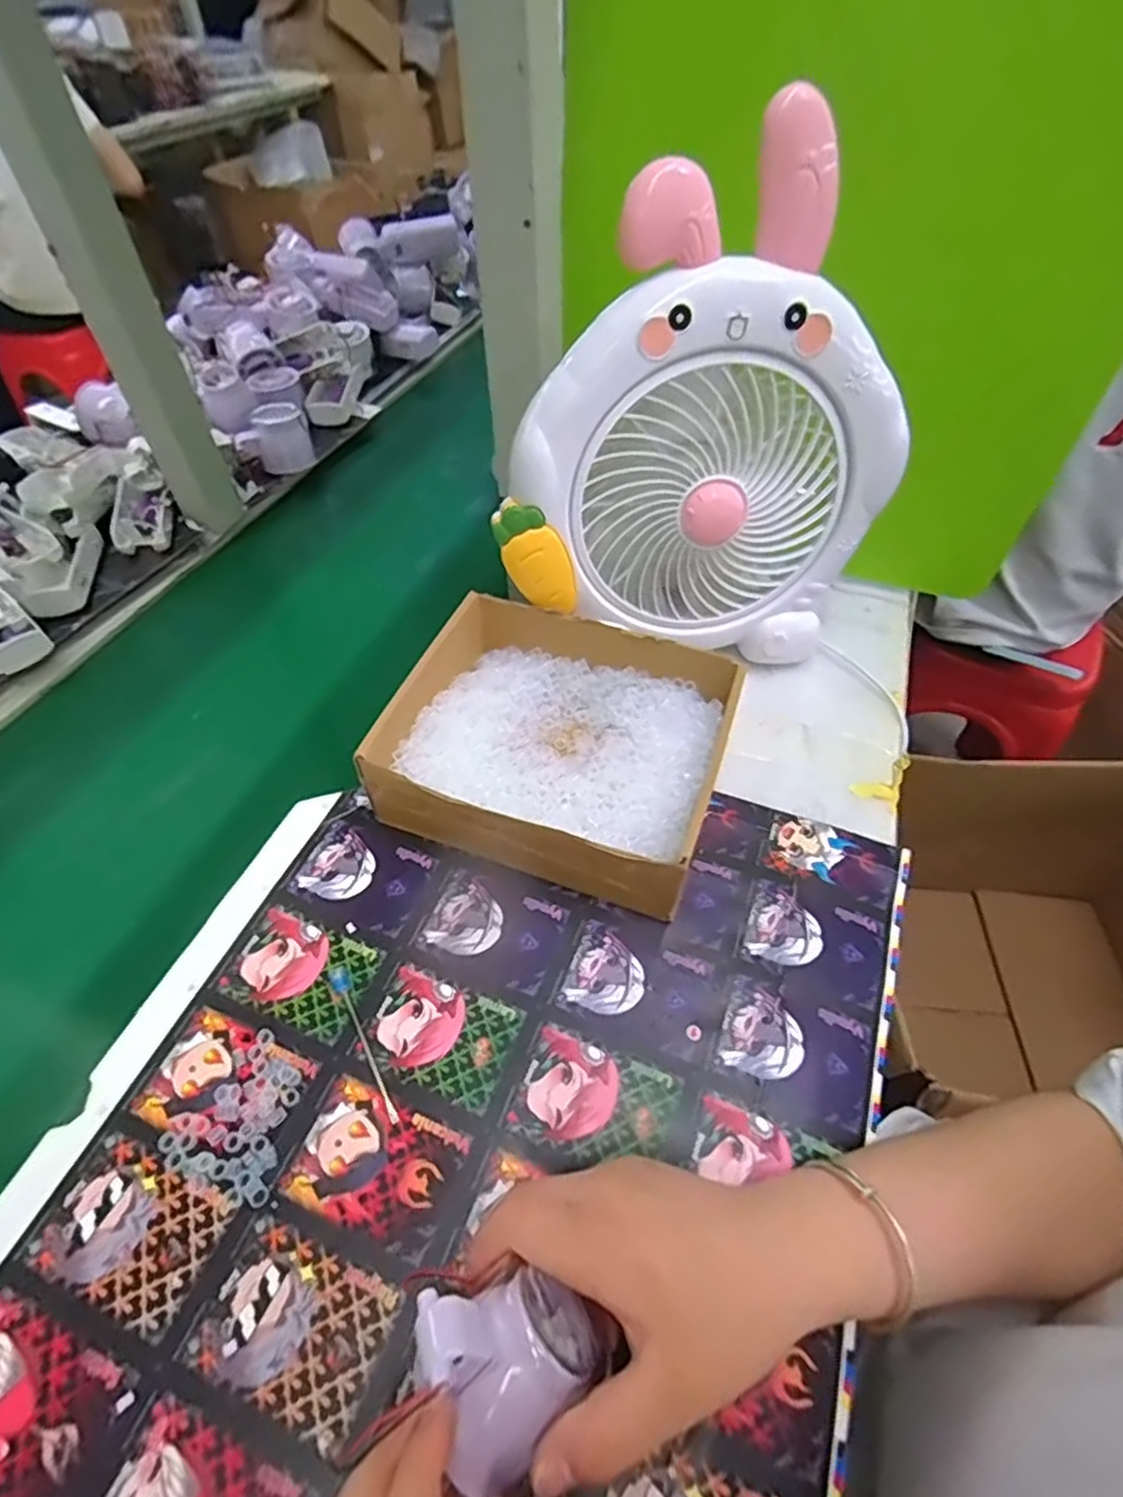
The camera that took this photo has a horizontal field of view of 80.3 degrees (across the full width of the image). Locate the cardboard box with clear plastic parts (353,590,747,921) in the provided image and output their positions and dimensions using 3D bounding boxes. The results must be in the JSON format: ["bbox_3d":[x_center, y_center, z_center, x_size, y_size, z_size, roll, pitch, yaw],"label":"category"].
[{"bbox_3d":[-0.006,-0.010,0.459,0.223,0.067,0.184,17,55,12],"label":"cardboard box with clear plastic parts"}]

